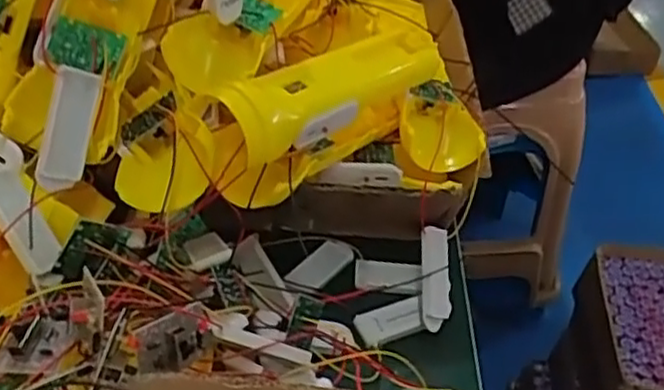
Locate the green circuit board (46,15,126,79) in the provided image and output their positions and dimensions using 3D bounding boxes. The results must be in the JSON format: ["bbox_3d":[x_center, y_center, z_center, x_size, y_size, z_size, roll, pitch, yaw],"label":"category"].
[{"bbox_3d":[-0.123,-0.074,0.353,0.035,0.004,0.025,15,75,-4],"label":"green circuit board"}]

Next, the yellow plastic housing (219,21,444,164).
[{"bbox_3d":[0.007,-0.068,0.411,0.042,0.033,0.180,26,34,23],"label":"yellow plastic housing"}]

